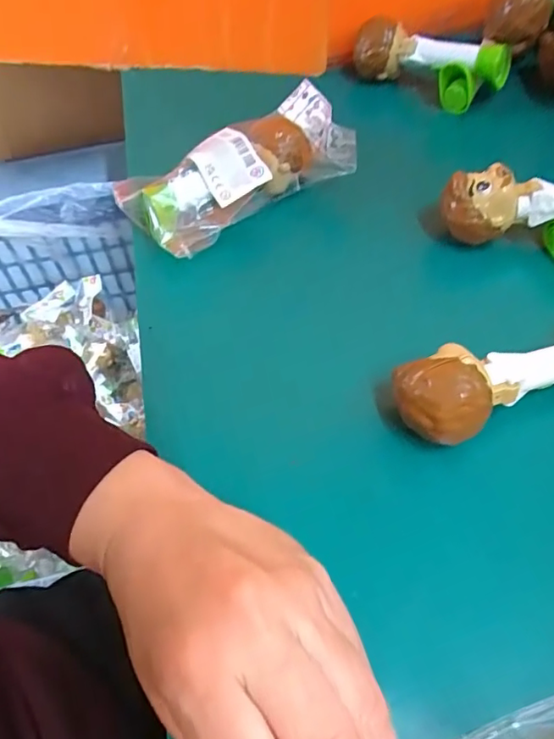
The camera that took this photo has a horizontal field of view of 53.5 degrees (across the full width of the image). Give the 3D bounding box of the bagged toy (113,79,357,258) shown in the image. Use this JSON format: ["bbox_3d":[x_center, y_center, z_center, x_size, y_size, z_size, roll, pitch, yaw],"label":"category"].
[{"bbox_3d":[-0.022,-0.137,0.372,0.163,0.034,0.086,-32,61,-17],"label":"bagged toy"}]

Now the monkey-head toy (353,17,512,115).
[{"bbox_3d":[0.119,-0.243,0.433,0.116,0.044,0.033,25,61,18],"label":"monkey-head toy"}]

